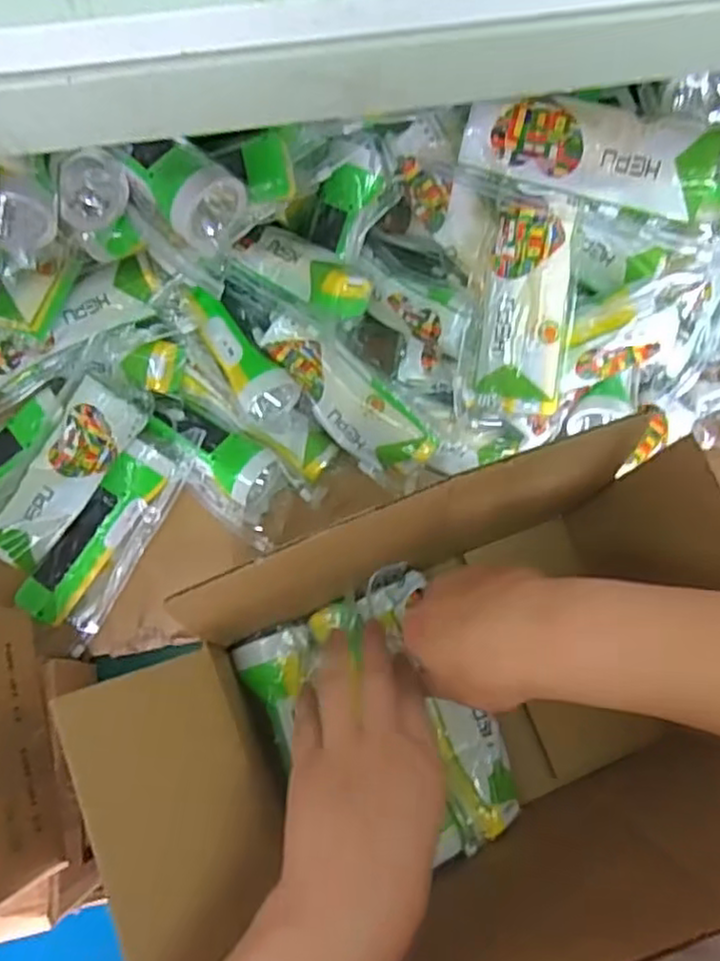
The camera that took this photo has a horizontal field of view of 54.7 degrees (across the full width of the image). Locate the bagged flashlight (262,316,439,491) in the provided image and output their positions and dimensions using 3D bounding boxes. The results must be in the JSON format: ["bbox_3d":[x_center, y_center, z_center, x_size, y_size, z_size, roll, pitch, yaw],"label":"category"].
[{"bbox_3d":[-0.009,-0.069,0.585,0.172,0.061,0.058,46,77,-15],"label":"bagged flashlight"}]

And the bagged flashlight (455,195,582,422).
[{"bbox_3d":[0.124,-0.127,0.529,0.073,0.044,0.157,7,105,0],"label":"bagged flashlight"}]

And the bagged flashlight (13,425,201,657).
[{"bbox_3d":[-0.212,0.038,0.594,0.062,0.049,0.197,29,76,6],"label":"bagged flashlight"}]

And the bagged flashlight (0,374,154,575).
[{"bbox_3d":[-0.245,-0.005,0.585,0.057,0.035,0.175,36,92,7],"label":"bagged flashlight"}]

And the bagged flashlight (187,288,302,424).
[{"bbox_3d":[-0.100,-0.104,0.595,0.050,0.051,0.123,-30,78,-9],"label":"bagged flashlight"}]

